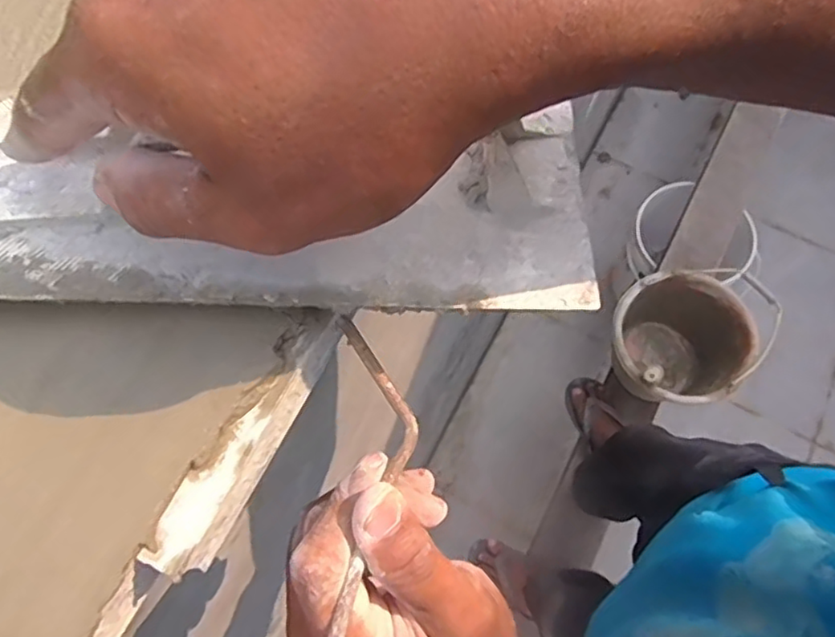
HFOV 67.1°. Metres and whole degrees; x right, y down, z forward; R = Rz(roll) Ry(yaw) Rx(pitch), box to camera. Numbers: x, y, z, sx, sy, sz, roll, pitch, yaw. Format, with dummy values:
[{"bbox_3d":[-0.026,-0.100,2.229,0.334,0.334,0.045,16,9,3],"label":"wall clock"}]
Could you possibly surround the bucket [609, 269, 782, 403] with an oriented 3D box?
[{"bbox_3d":[0.509,0.046,1.250,0.289,0.209,0.254,-43,75,-13],"label":"bucket"}]

